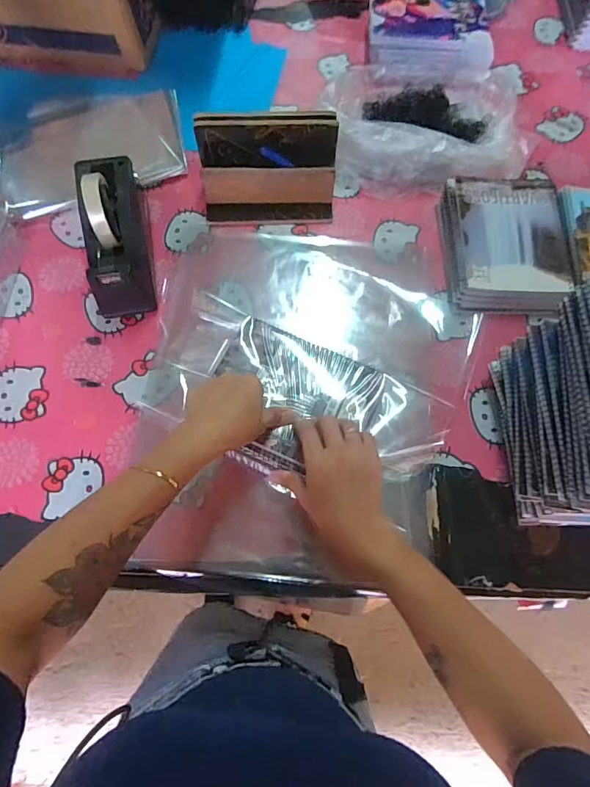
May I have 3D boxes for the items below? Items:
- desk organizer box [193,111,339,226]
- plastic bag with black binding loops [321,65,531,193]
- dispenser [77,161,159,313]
[{"bbox_3d":[-0.039,-0.326,0.648,0.193,0.116,0.086,-3,70,-3],"label":"desk organizer box"},{"bbox_3d":[0.214,-0.444,0.718,0.316,0.079,0.222,-6,70,-4],"label":"plastic bag with black binding loops"},{"bbox_3d":[-0.248,-0.220,0.604,0.084,0.121,0.211,-11,71,-6],"label":"dispenser"}]

